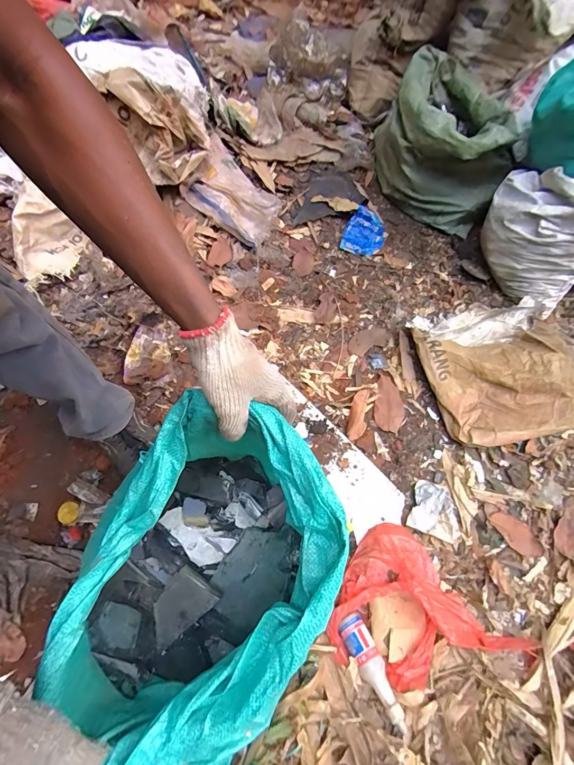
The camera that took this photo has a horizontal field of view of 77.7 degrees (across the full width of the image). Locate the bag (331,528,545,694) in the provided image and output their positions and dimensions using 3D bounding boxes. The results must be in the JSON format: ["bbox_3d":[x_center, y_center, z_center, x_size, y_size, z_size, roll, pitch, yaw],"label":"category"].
[{"bbox_3d":[0.234,0.443,0.634,0.255,0.073,0.328,-43,69,-14],"label":"bag"}]

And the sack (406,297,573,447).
[{"bbox_3d":[0.562,-0.046,0.898,0.430,0.089,0.373,-12,65,-1],"label":"sack"}]

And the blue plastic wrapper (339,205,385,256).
[{"bbox_3d":[0.246,-0.478,1.120,0.128,0.050,0.151,15,67,11],"label":"blue plastic wrapper"}]

